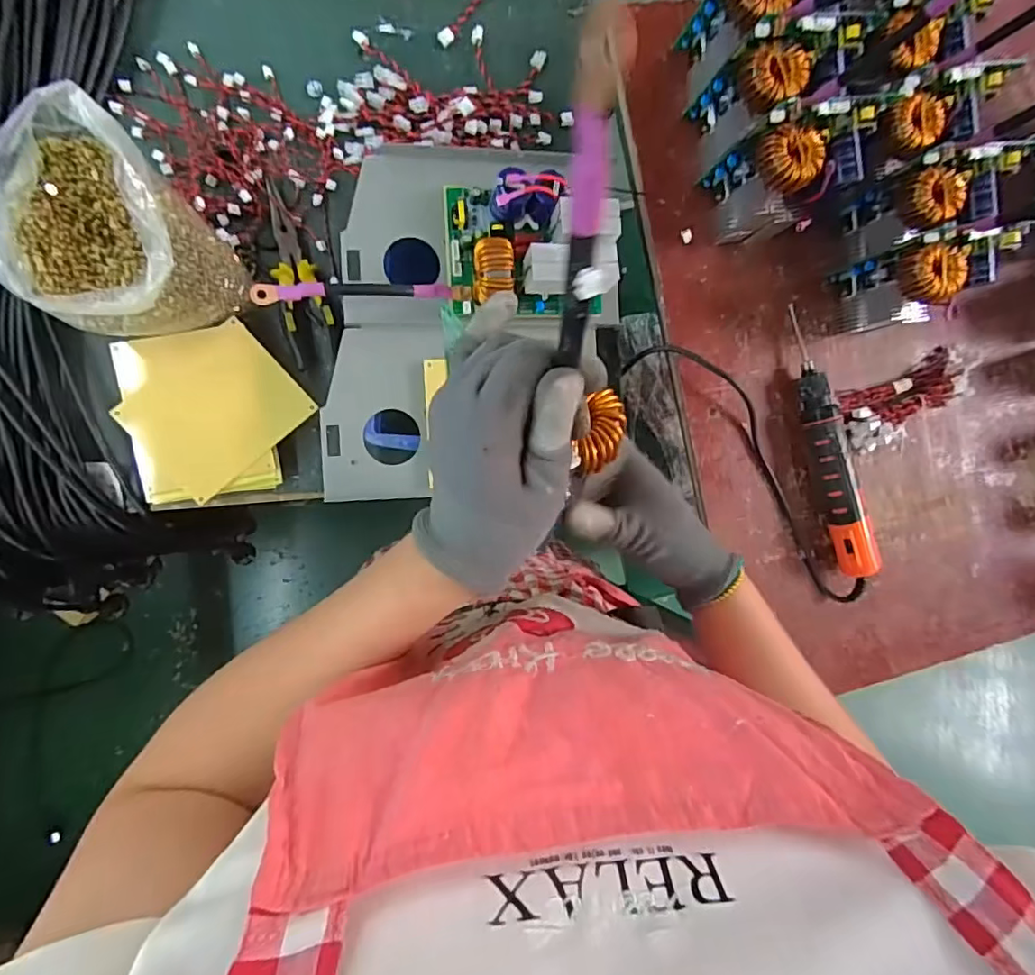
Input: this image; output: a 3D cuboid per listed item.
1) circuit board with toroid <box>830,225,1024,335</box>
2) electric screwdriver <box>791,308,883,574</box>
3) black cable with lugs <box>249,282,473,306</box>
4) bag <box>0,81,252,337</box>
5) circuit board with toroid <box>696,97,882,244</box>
[{"bbox_3d":[0.420,-0.219,0.589,0.105,0.145,0.080,-9,91,-8],"label":"circuit board with toroid"},{"bbox_3d":[0.344,-0.047,0.628,0.034,0.043,0.292,-16,92,-8],"label":"electric screwdriver"},{"bbox_3d":[-0.136,-0.178,0.512,0.189,0.034,0.020,-7,91,-11],"label":"black cable with lugs"},{"bbox_3d":[-0.361,-0.224,0.506,0.154,0.137,0.165,-30,94,-7],"label":"bag"},{"bbox_3d":[0.268,-0.315,0.556,0.111,0.136,0.078,-19,94,-10],"label":"circuit board with toroid"}]

